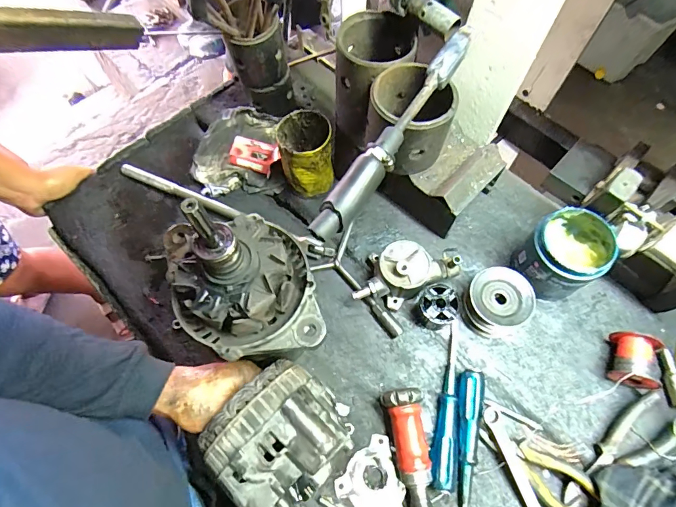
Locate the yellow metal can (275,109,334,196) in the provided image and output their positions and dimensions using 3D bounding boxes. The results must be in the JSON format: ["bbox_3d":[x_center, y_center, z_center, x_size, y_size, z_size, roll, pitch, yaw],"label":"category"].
[{"bbox_3d":[-0.046,-0.141,0.575,0.074,0.105,0.077,0,65,0],"label":"yellow metal can"}]

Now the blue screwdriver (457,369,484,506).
[{"bbox_3d":[0.144,0.232,0.452,0.026,0.033,0.192,12,66,6],"label":"blue screwdriver"}]

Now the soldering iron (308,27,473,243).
[{"bbox_3d":[0.057,-0.117,0.368,0.028,0.031,0.260,30,69,13],"label":"soldering iron"}]

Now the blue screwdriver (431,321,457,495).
[{"bbox_3d":[0.132,0.181,0.481,0.023,0.022,0.194,9,65,4],"label":"blue screwdriver"}]

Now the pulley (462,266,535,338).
[{"bbox_3d":[0.207,0.063,0.520,0.080,0.046,0.075,0,65,0],"label":"pulley"}]

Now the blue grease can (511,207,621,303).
[{"bbox_3d":[0.290,0.002,0.514,0.104,0.100,0.095,0,65,0],"label":"blue grease can"}]

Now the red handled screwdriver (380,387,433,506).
[{"bbox_3d":[0.096,0.274,0.430,0.043,0.047,0.238,-9,65,-4],"label":"red handled screwdriver"}]

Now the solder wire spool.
[{"bbox_3d":[0.363,0.134,0.486,0.050,0.043,0.066,17,66,8],"label":"solder wire spool"}]

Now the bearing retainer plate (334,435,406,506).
[{"bbox_3d":[0.036,0.266,0.456,0.074,0.006,0.085,-18,66,-8],"label":"bearing retainer plate"}]

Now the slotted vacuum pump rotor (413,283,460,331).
[{"bbox_3d":[0.130,0.071,0.520,0.049,0.046,0.051,0,65,0],"label":"slotted vacuum pump rotor"}]

